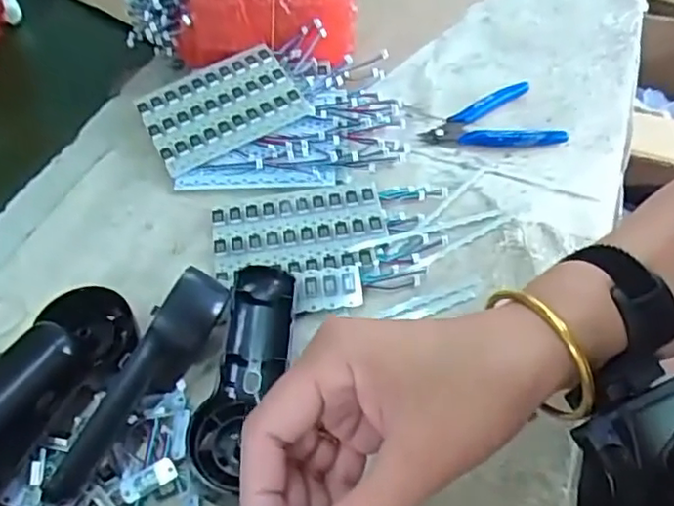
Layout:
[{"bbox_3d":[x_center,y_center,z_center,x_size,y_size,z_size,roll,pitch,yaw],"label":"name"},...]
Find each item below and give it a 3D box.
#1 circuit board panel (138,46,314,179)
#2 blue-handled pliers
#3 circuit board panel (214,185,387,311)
[{"bbox_3d":[-0.098,-0.125,0.548,0.125,0.005,0.096,-27,60,-10],"label":"circuit board panel"},{"bbox_3d":[0.131,-0.109,0.556,0.113,0.014,0.074,-18,52,-13],"label":"blue-handled pliers"},{"bbox_3d":[-0.025,-0.006,0.467,0.125,0.011,0.110,-10,50,-5],"label":"circuit board panel"}]

